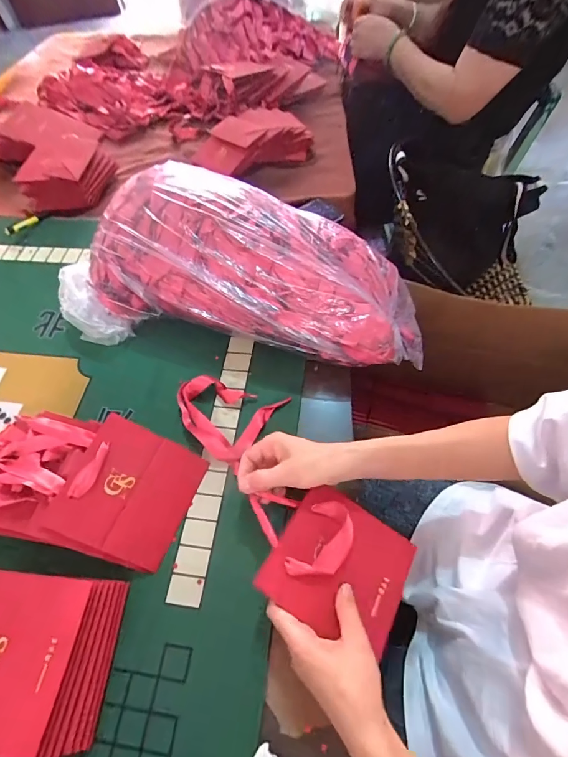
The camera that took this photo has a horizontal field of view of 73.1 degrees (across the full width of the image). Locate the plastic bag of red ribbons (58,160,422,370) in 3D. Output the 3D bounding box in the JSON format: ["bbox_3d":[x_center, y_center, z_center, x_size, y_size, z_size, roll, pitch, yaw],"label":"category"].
[{"bbox_3d":[-0.057,-0.175,0.592,0.555,0.154,0.263,8,60,9],"label":"plastic bag of red ribbons"}]

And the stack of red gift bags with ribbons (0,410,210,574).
[{"bbox_3d":[-0.274,0.123,0.469,0.321,0.077,0.159,6,60,6],"label":"stack of red gift bags with ribbons"}]

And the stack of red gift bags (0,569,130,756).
[{"bbox_3d":[-0.260,0.280,0.391,0.159,0.055,0.140,3,60,5],"label":"stack of red gift bags"}]

